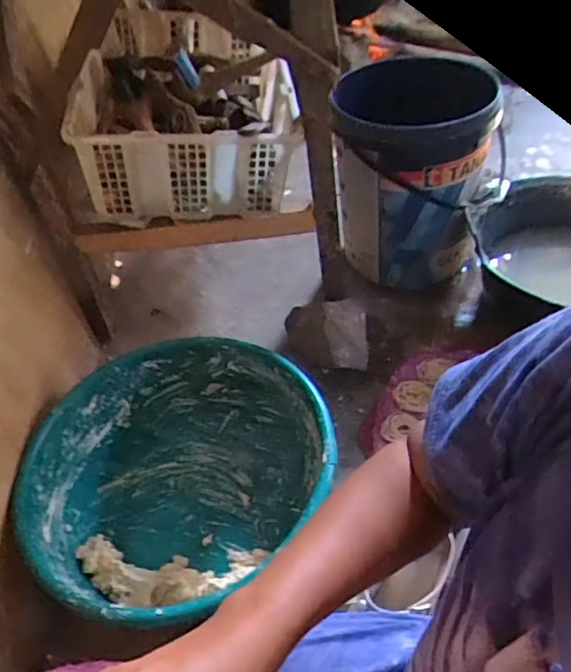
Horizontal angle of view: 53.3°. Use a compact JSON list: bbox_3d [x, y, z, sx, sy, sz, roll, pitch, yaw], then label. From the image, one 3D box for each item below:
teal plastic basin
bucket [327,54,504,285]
[{"bbox_3d":[-0.155,0.214,0.860,0.414,0.190,0.393,-4,46,4],"label":"teal plastic basin"},{"bbox_3d":[0.243,-0.316,1.143,0.276,0.395,0.263,-4,46,4],"label":"bucket"}]

